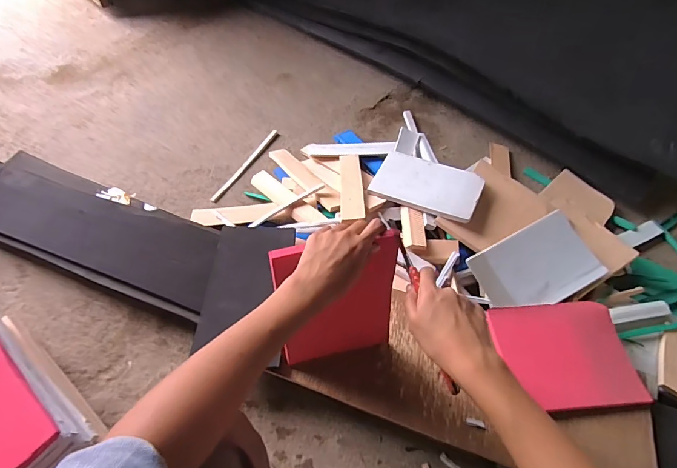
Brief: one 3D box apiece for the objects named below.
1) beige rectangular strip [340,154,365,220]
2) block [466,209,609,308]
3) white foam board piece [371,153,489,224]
[{"bbox_3d":[0.030,-0.113,0.877,0.050,0.016,0.259,2,39,-2],"label":"beige rectangular strip"},{"bbox_3d":[0.387,0.061,0.755,0.231,0.026,0.148,-27,74,-7],"label":"block"},{"bbox_3d":[0.193,-0.109,0.846,0.223,0.017,0.134,19,64,21],"label":"white foam board piece"}]

